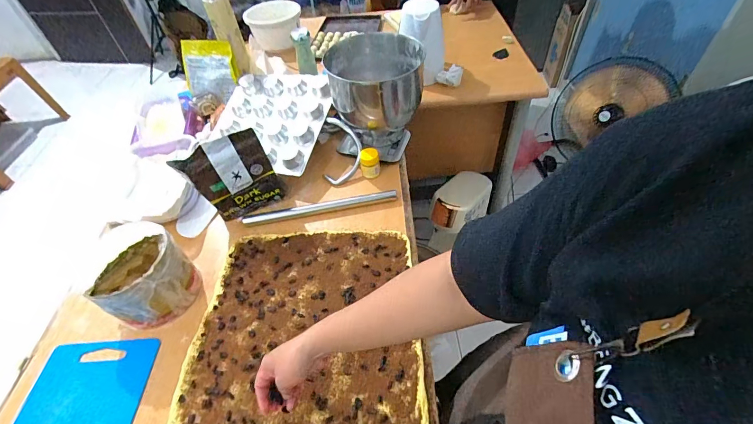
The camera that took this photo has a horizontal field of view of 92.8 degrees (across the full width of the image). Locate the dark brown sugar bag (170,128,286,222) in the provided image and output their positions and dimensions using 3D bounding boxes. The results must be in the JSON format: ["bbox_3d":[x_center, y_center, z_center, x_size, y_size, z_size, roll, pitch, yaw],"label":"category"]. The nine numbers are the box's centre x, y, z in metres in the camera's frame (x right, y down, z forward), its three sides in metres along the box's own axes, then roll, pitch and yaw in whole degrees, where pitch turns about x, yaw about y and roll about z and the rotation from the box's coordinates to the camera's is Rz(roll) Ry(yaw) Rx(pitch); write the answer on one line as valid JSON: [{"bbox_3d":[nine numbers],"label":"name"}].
[{"bbox_3d":[-0.305,-0.072,0.761,0.178,0.186,0.046,-24,51,-15],"label":"dark brown sugar bag"}]

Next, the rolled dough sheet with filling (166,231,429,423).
[{"bbox_3d":[-0.126,0.223,0.628,0.394,0.015,0.451,-3,49,3],"label":"rolled dough sheet with filling"}]

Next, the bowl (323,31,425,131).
[{"bbox_3d":[0.001,-0.305,0.882,0.217,0.172,0.202,-3,49,3],"label":"bowl"}]

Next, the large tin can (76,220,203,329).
[{"bbox_3d":[-0.425,0.108,0.659,0.134,0.151,0.146,-24,51,-15],"label":"large tin can"}]

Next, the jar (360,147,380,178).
[{"bbox_3d":[-0.016,-0.120,0.860,0.046,0.060,0.039,-8,49,-2],"label":"jar"}]

